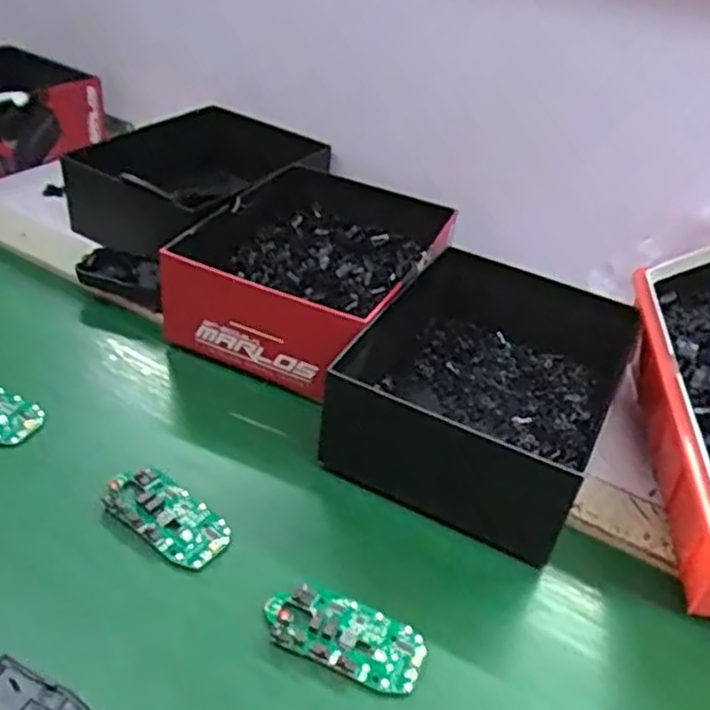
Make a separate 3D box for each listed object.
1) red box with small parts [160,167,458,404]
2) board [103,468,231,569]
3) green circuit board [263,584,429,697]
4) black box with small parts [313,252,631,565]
[{"bbox_3d":[-0.029,-0.082,0.682,0.199,0.101,0.257,21,40,18],"label":"red box with small parts"},{"bbox_3d":[-0.128,0.109,0.494,0.091,0.016,0.048,24,41,22],"label":"board"},{"bbox_3d":[-0.006,0.169,0.434,0.096,0.011,0.045,17,39,13],"label":"green circuit board"},{"bbox_3d":[0.104,0.015,0.574,0.182,0.093,0.256,21,40,18],"label":"black box with small parts"}]

